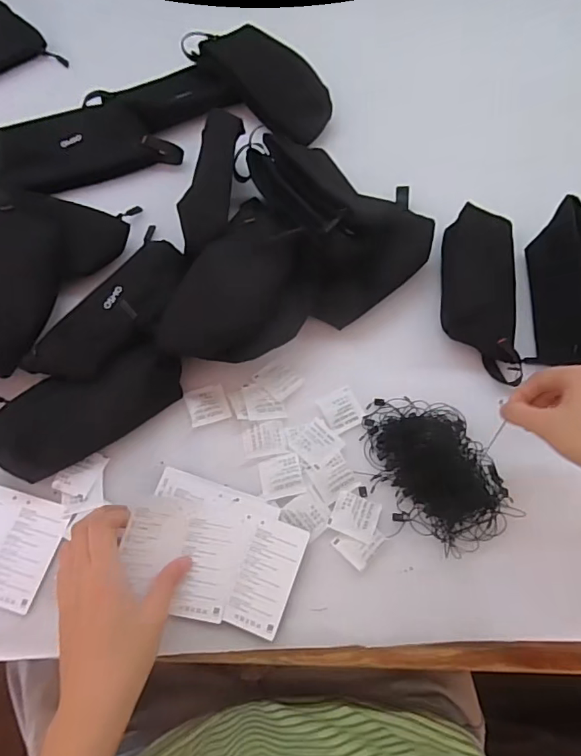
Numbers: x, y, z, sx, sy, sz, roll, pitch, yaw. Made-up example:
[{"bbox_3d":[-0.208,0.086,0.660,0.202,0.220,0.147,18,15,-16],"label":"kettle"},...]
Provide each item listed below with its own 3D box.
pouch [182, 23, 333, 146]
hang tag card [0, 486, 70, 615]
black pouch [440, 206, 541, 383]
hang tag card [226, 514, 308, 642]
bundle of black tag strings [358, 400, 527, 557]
[{"bbox_3d":[-0.030,-0.397,0.650,0.201,0.037,0.105,41,70,14],"label":"pouch"},{"bbox_3d":[-0.253,0.144,0.426,0.100,0.006,0.089,15,65,6],"label":"hang tag card"},{"bbox_3d":[0.216,-0.101,0.546,0.092,0.034,0.215,4,66,-1],"label":"black pouch"},{"bbox_3d":[-0.020,0.167,0.417,0.048,0.004,0.090,16,67,8],"label":"hang tag card"},{"bbox_3d":[0.137,0.083,0.460,0.103,0.022,0.151,-18,68,-10],"label":"bundle of black tag strings"}]

